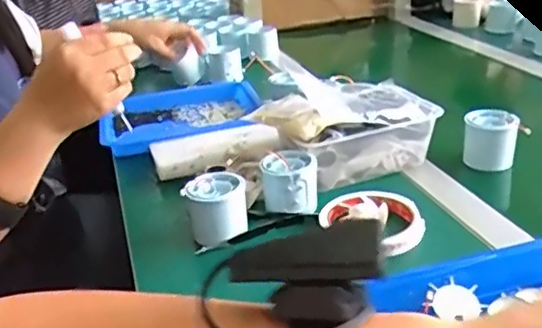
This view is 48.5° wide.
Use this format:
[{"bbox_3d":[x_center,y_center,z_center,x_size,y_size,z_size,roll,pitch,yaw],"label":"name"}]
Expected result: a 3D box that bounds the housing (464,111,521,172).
[{"bbox_3d":[0.243,-0.027,0.668,0.055,0.052,0.049,5,27,19],"label":"housing"}]

